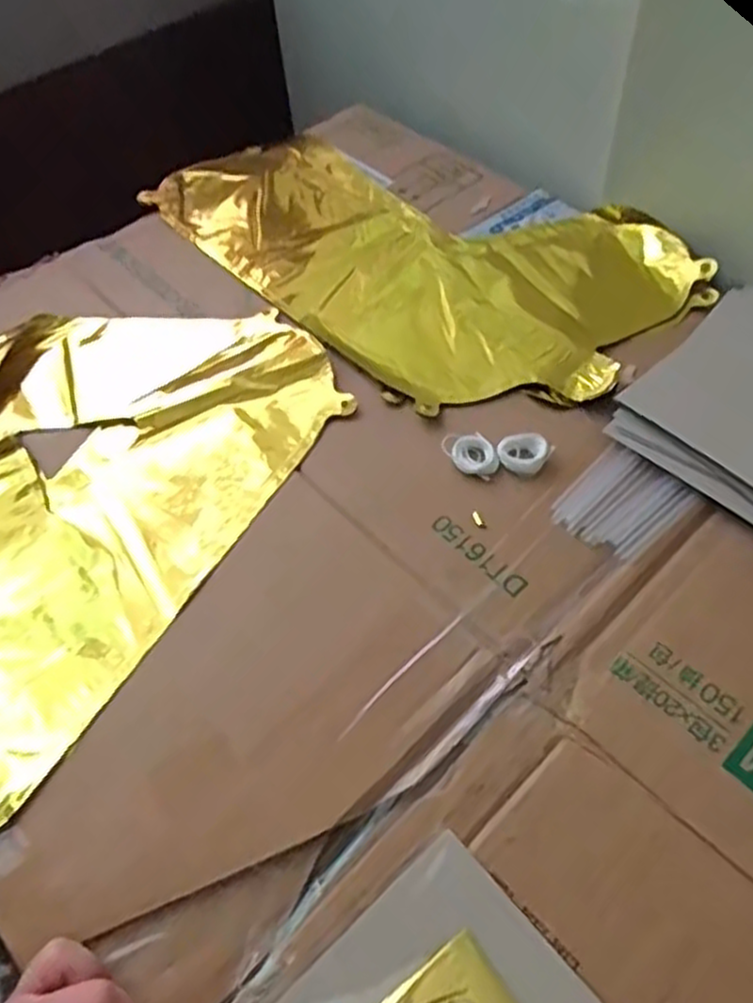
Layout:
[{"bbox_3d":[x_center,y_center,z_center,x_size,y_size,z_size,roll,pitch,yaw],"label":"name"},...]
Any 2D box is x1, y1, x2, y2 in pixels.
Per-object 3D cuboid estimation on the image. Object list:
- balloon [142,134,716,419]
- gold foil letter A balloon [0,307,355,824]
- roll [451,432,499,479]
[{"bbox_3d":[0.026,-0.204,0.580,0.248,0.016,0.394,-39,62,-22],"label":"balloon"},{"bbox_3d":[-0.215,-0.008,0.449,0.271,0.012,0.358,25,60,19],"label":"gold foil letter A balloon"},{"bbox_3d":[0.059,-0.028,0.449,0.026,0.007,0.028,-1,55,2],"label":"roll"}]

